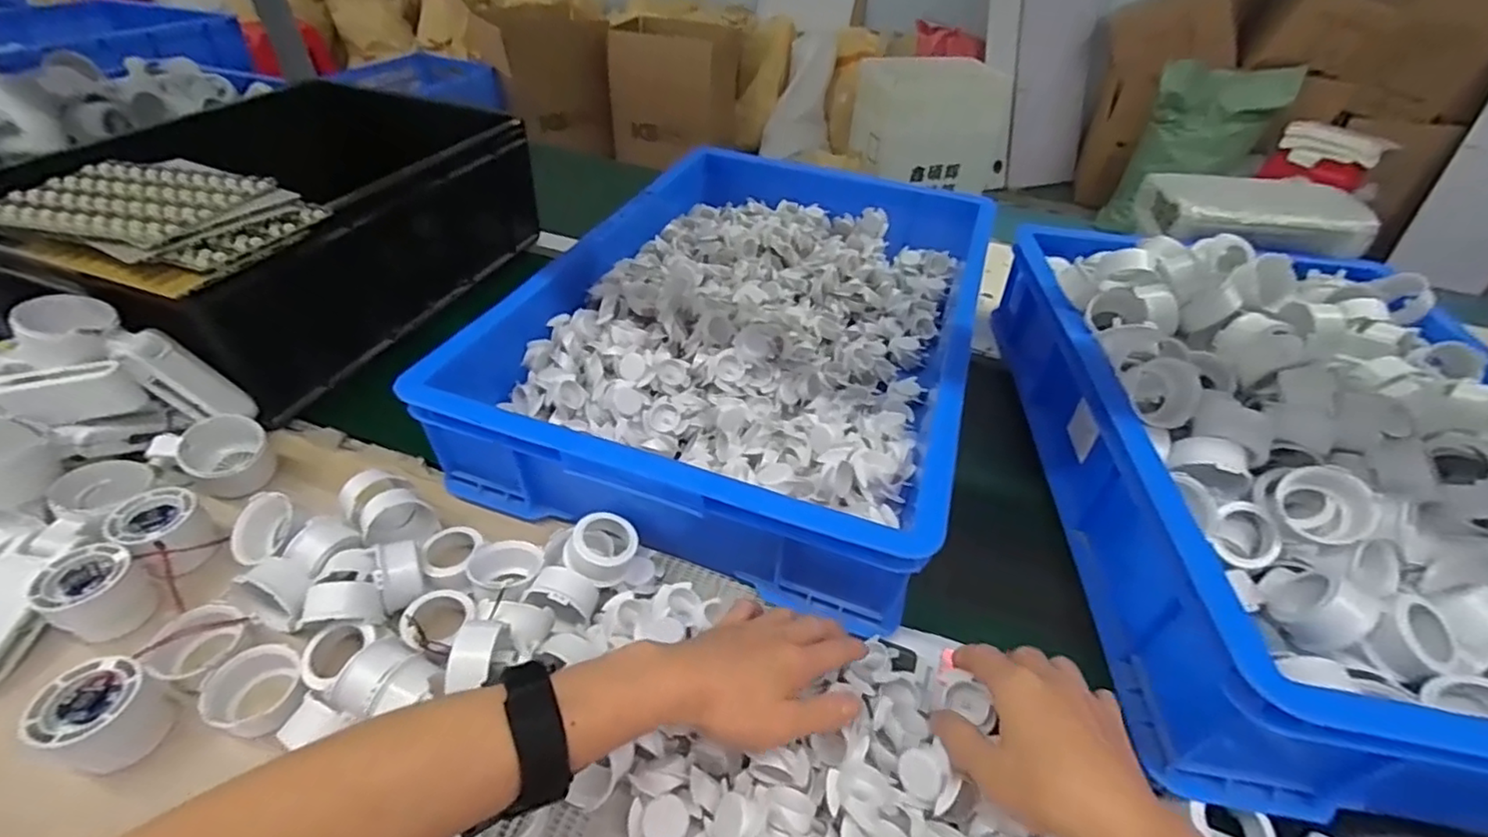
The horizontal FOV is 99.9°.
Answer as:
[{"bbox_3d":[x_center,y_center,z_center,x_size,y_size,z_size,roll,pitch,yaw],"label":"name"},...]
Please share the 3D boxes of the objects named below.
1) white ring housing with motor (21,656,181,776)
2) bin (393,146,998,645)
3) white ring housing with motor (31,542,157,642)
[{"bbox_3d":[-0.386,0.182,0.381,0.049,0.049,0.051,2,42,-2],"label":"white ring housing with motor"},{"bbox_3d":[0.015,-0.113,0.676,0.426,0.111,0.610,16,44,13],"label":"bin"},{"bbox_3d":[-0.455,0.123,0.441,0.055,0.045,0.053,18,44,15],"label":"white ring housing with motor"}]

